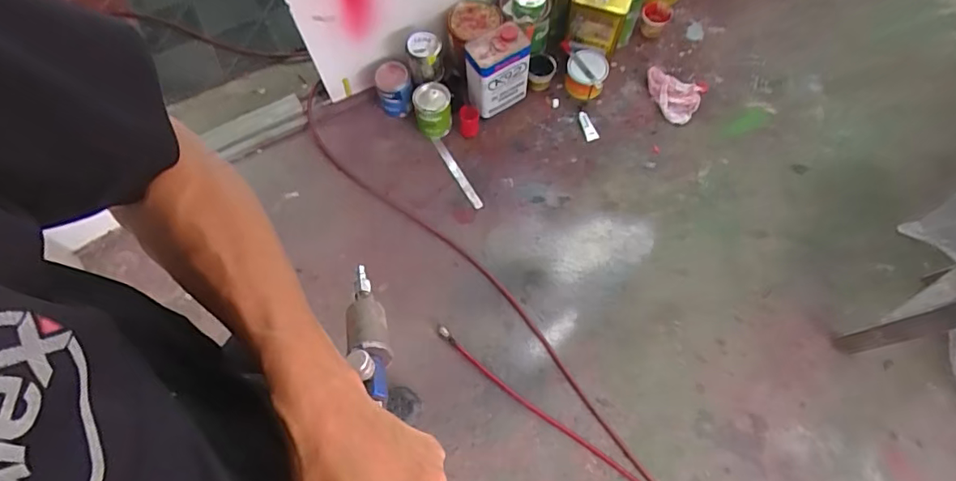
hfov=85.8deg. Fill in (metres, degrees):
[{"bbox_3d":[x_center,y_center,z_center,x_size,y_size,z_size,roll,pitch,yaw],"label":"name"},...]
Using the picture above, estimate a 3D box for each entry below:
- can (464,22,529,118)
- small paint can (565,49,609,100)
[{"bbox_3d":[0.052,-0.507,1.543,0.177,0.231,0.129,-26,70,-8],"label":"can"},{"bbox_3d":[0.339,-0.521,1.616,0.136,0.091,0.153,21,71,10],"label":"small paint can"}]

